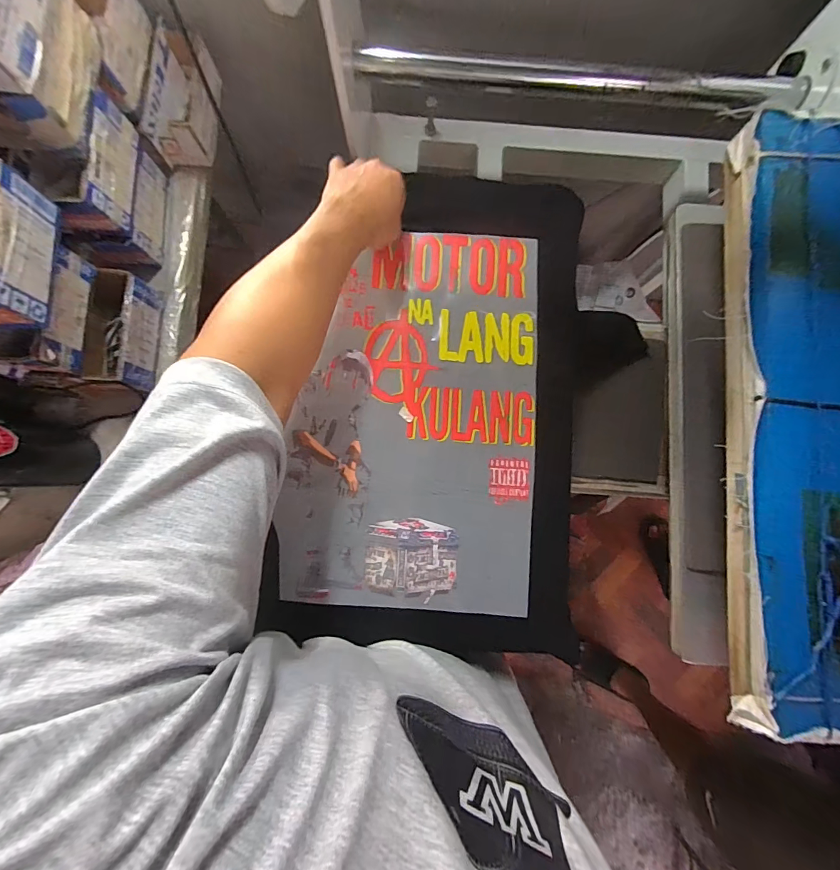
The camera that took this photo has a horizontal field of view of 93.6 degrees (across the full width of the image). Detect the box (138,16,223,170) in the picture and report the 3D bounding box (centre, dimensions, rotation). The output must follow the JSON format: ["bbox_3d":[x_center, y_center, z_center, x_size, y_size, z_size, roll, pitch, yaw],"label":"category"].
[{"bbox_3d":[-0.357,-0.516,0.605,0.071,0.078,0.171,8,84,-1],"label":"box"}]

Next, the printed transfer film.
[{"bbox_3d":[-0.004,-0.026,0.484,0.292,0.011,0.454,4,84,1],"label":"printed transfer film"}]

